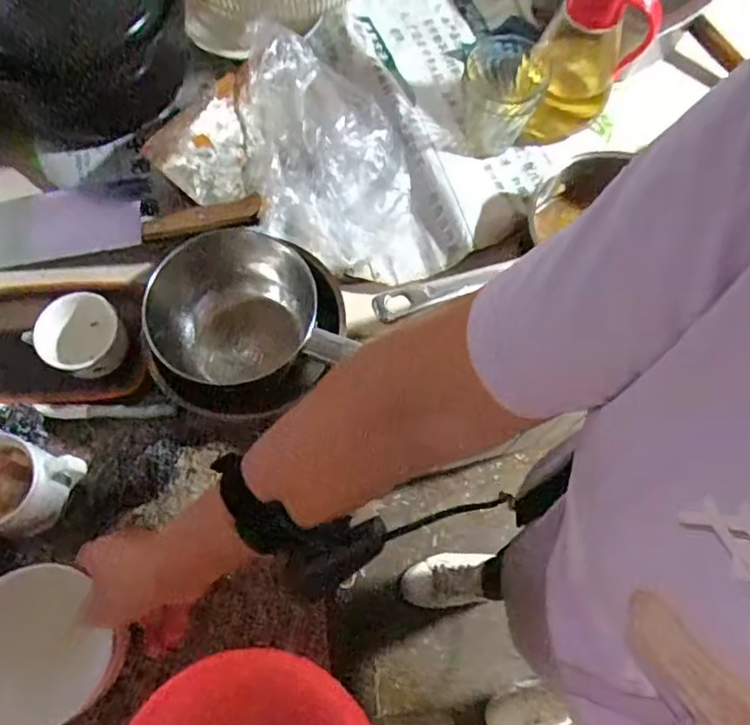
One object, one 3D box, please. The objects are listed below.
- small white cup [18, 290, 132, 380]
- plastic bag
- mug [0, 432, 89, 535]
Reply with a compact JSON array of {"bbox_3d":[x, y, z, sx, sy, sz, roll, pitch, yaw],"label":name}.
[{"bbox_3d":[-0.259,-0.018,0.568,0.076,0.051,0.069,40,73,13],"label":"small white cup"},{"bbox_3d":[-0.034,-0.207,0.630,0.179,0.072,0.264,-19,70,-9],"label":"plastic bag"},{"bbox_3d":[-0.285,0.104,0.511,0.084,0.080,0.071,18,69,6],"label":"mug"}]

